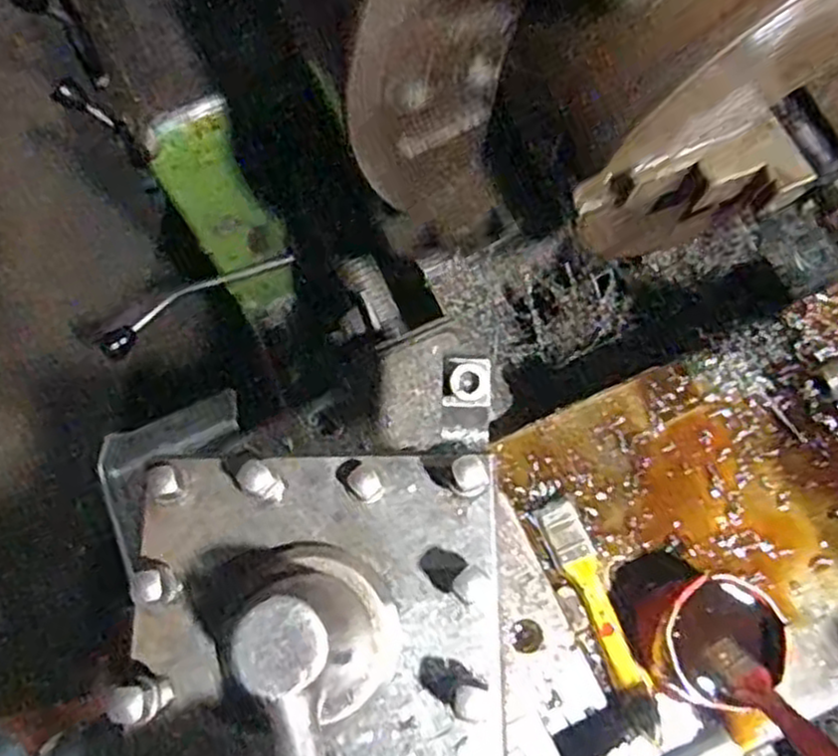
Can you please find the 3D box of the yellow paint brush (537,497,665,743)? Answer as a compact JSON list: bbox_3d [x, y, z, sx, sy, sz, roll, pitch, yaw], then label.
[{"bbox_3d":[0.102,0.132,0.425,0.022,0.009,0.132,-22,74,-5],"label":"yellow paint brush"}]

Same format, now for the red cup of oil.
[{"bbox_3d":[0.150,0.135,0.397,0.062,0.055,0.057,0,74,2],"label":"red cup of oil"}]

